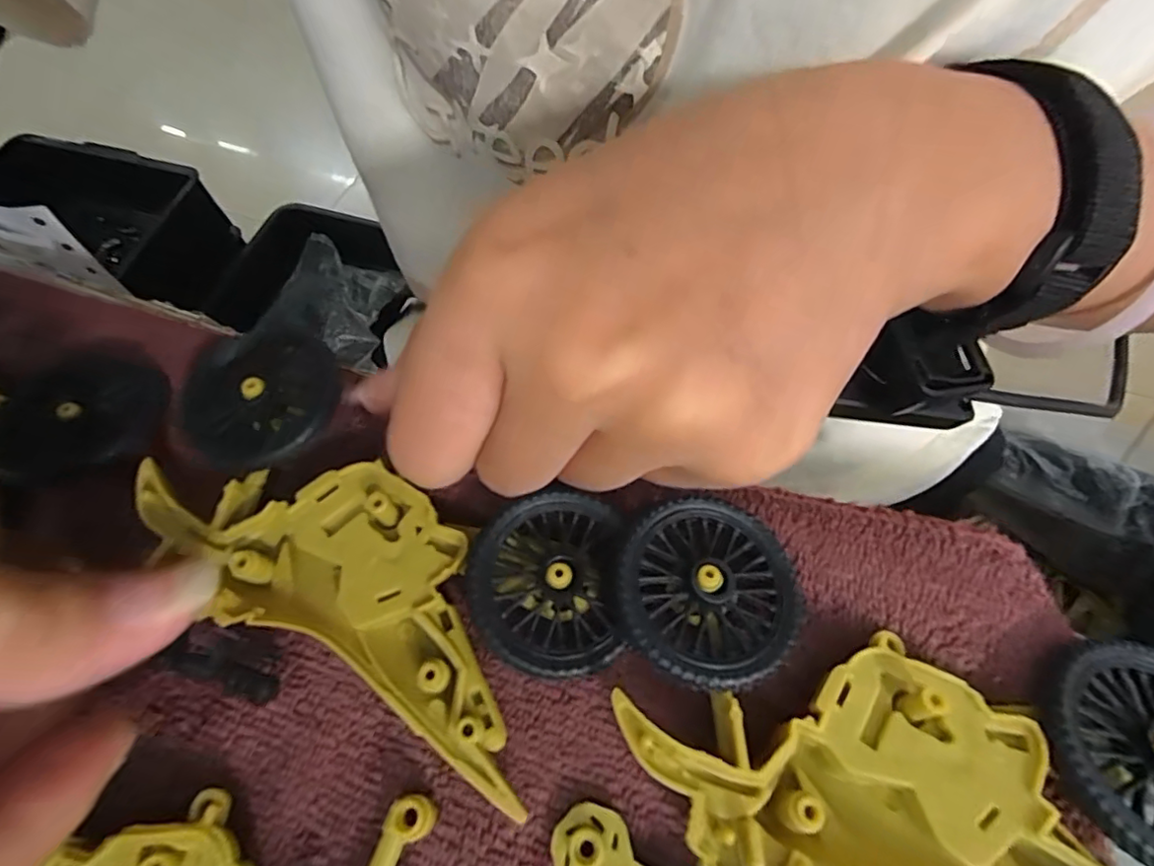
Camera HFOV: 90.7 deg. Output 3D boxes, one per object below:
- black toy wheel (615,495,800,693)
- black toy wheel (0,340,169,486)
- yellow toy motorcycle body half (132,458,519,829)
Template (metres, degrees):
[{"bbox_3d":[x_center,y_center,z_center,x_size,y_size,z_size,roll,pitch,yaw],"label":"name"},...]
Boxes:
[{"bbox_3d":[0.027,0.031,0.114,0.035,0.008,0.036,-1,64,3],"label":"black toy wheel"},{"bbox_3d":[-0.127,-0.005,0.146,0.043,0.010,0.041,-1,62,3],"label":"black toy wheel"},{"bbox_3d":[-0.047,0.031,0.123,0.100,0.009,0.040,33,70,14],"label":"yellow toy motorcycle body half"}]

